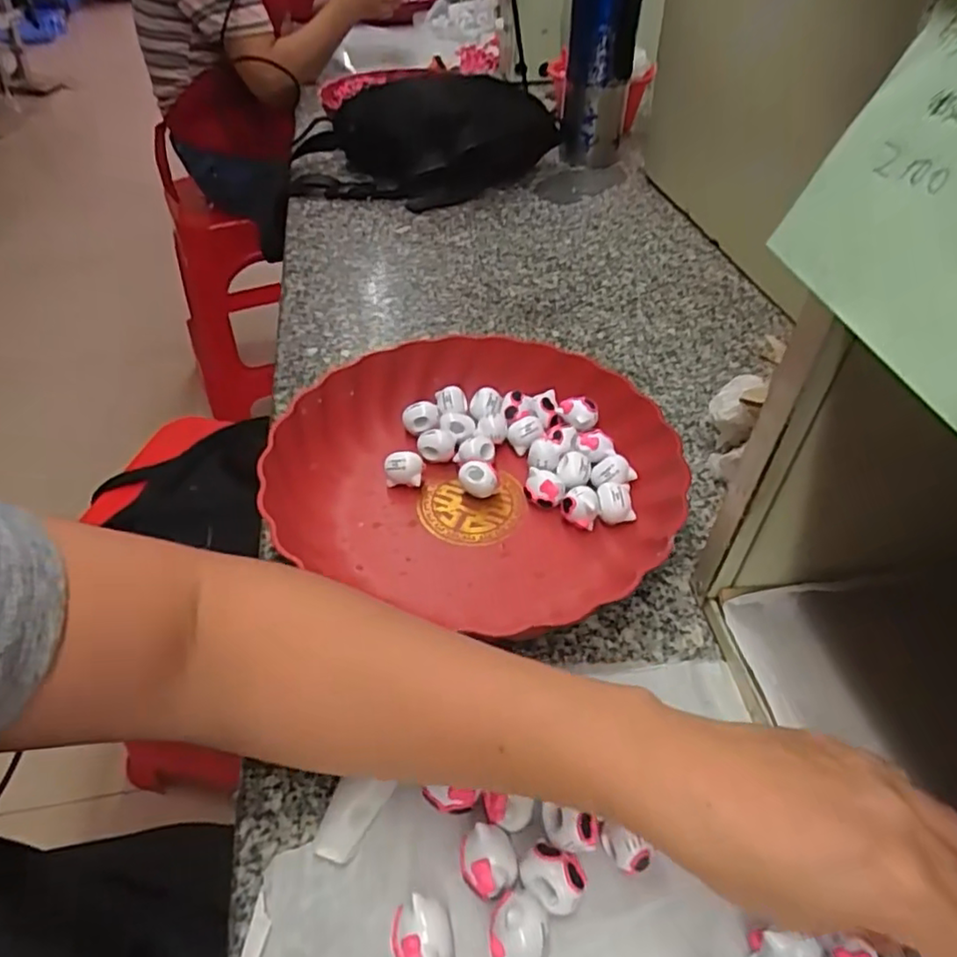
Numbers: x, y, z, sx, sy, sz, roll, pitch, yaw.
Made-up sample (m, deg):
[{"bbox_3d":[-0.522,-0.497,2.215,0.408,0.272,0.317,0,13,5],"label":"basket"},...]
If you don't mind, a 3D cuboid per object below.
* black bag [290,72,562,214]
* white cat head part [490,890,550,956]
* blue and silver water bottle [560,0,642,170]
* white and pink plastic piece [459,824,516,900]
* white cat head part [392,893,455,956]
[{"bbox_3d":[-0.061,-0.399,0.764,0.318,0.108,0.155,-2,45,-2],"label":"black bag"},{"bbox_3d":[0.015,0.171,0.241,0.021,0.024,0.023,-9,46,-9],"label":"white cat head part"},{"bbox_3d":[0.141,-0.499,0.742,0.078,0.266,0.077,8,46,8],"label":"blue and silver water bottle"},{"bbox_3d":[0.004,0.156,0.260,0.021,0.021,0.025,-9,46,-9],"label":"white and pink plastic piece"},{"bbox_3d":[-0.021,0.174,0.243,0.022,0.020,0.024,-13,46,-12],"label":"white cat head part"}]

